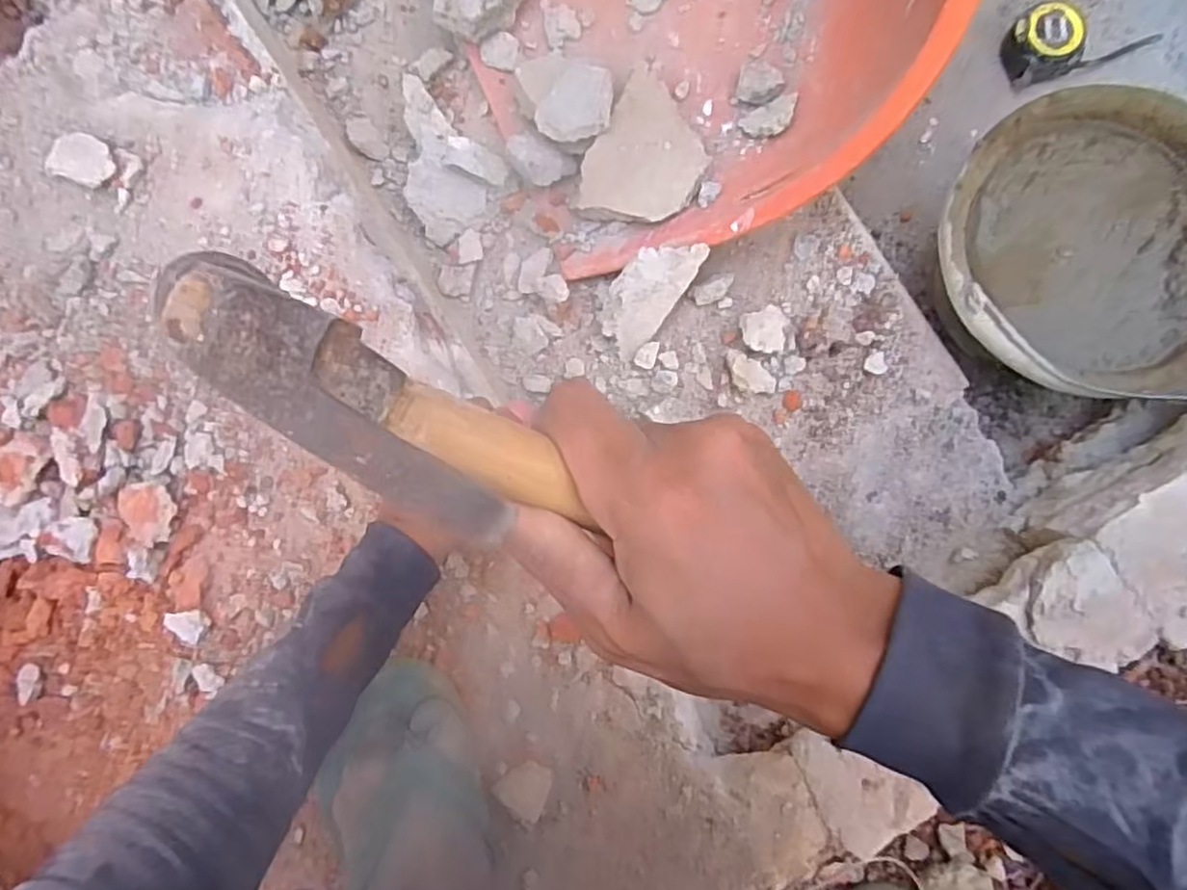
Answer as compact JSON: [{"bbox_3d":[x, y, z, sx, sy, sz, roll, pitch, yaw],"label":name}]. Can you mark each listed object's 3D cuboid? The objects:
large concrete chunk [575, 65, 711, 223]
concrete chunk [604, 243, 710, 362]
[{"bbox_3d":[0.052,-0.258,0.606,0.096,0.024,0.135,29,87,7],"label":"large concrete chunk"},{"bbox_3d":[0.057,-0.136,0.612,0.108,0.026,0.077,-25,108,15],"label":"concrete chunk"}]

